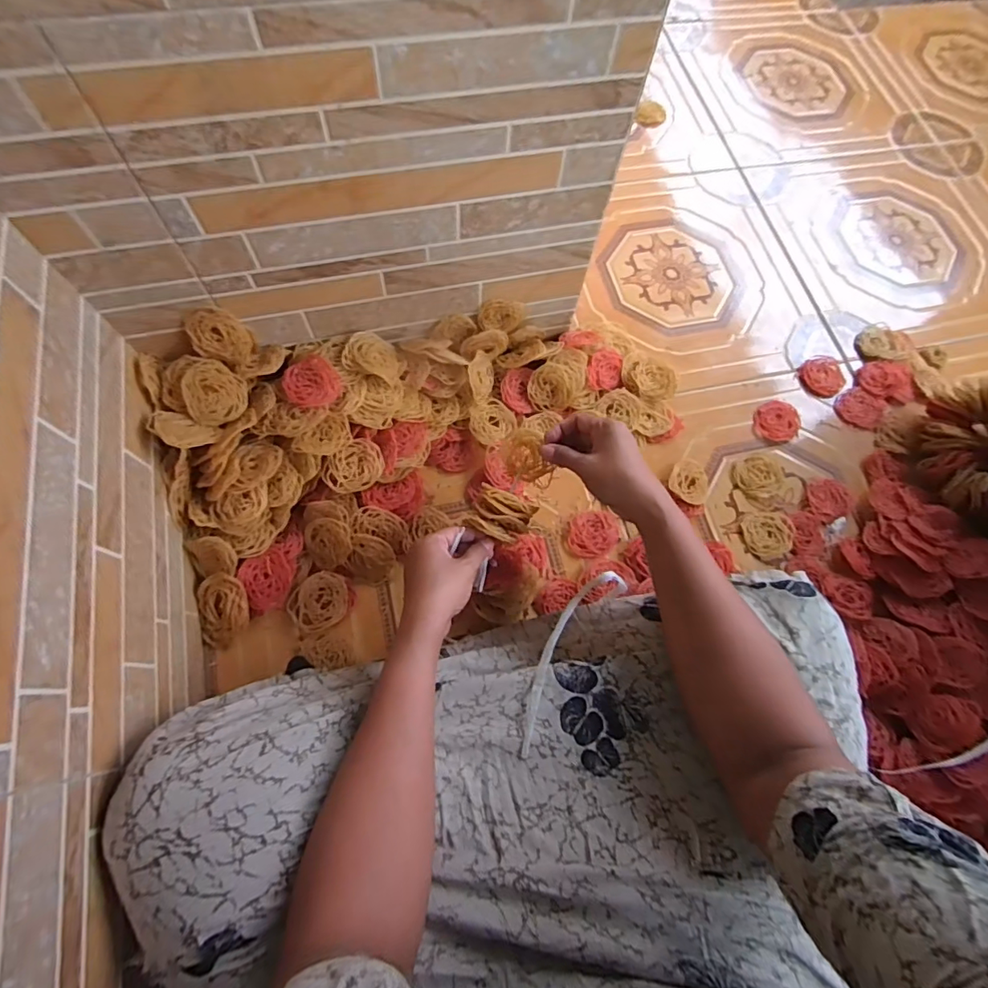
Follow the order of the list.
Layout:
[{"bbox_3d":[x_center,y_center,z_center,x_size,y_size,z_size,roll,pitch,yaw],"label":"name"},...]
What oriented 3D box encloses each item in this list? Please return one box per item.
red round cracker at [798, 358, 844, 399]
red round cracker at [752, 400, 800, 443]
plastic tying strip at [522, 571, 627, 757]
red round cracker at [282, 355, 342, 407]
[{"bbox_3d":[0.466,-0.167,0.731,0.078,0.012,0.059,-37,74,-15],"label":"red round cracker"},{"bbox_3d":[0.385,-0.100,0.704,0.057,0.008,0.066,37,71,12],"label":"red round cracker"},{"bbox_3d":[0.075,0.140,0.500,0.047,0.073,0.224,35,52,11],"label":"plastic tying strip"},{"bbox_3d":[-0.200,-0.125,0.568,0.061,0.016,0.060,1,70,-4],"label":"red round cracker"}]

